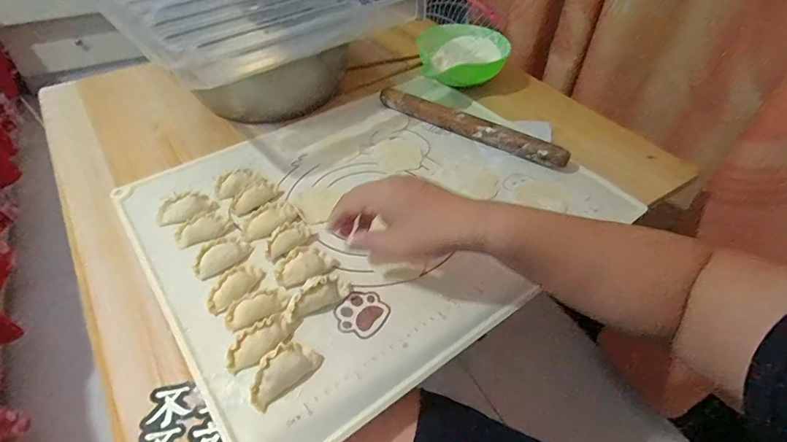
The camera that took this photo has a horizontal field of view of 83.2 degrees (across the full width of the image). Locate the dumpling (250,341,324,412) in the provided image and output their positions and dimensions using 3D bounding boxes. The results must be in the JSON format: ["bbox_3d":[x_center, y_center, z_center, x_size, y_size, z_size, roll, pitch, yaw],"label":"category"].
[{"bbox_3d":[-0.091,0.123,0.365,0.062,0.022,0.028,-35,56,-30],"label":"dumpling"}]

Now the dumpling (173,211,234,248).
[{"bbox_3d":[-0.204,0.009,0.477,0.059,0.020,0.029,-13,48,-14],"label":"dumpling"}]

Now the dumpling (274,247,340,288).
[{"bbox_3d":[-0.087,0.044,0.442,0.060,0.018,0.029,-19,50,-18],"label":"dumpling"}]

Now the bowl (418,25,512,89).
[{"bbox_3d":[0.108,-0.260,0.716,0.142,0.060,0.121,16,48,13],"label":"bowl"}]

